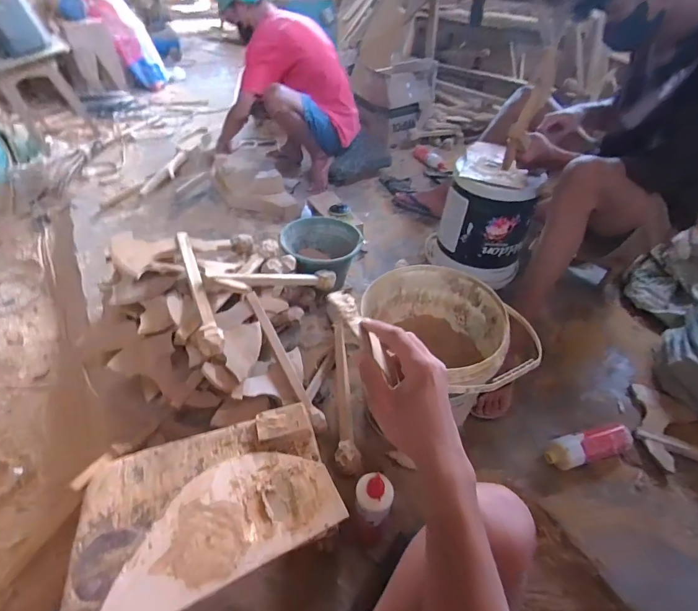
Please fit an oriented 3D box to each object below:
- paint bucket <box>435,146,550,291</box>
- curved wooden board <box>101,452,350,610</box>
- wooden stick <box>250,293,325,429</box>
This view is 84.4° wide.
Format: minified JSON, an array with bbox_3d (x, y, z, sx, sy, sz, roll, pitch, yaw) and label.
[{"bbox_3d":[0.448,-0.299,1.243,0.272,0.328,0.248,15,44,15],"label":"paint bucket"},{"bbox_3d":[-0.203,0.345,0.616,0.359,0.025,0.173,-21,50,-19],"label":"curved wooden board"},{"bbox_3d":[-0.157,0.133,0.952,0.030,0.032,0.381,-25,76,-21],"label":"wooden stick"}]

